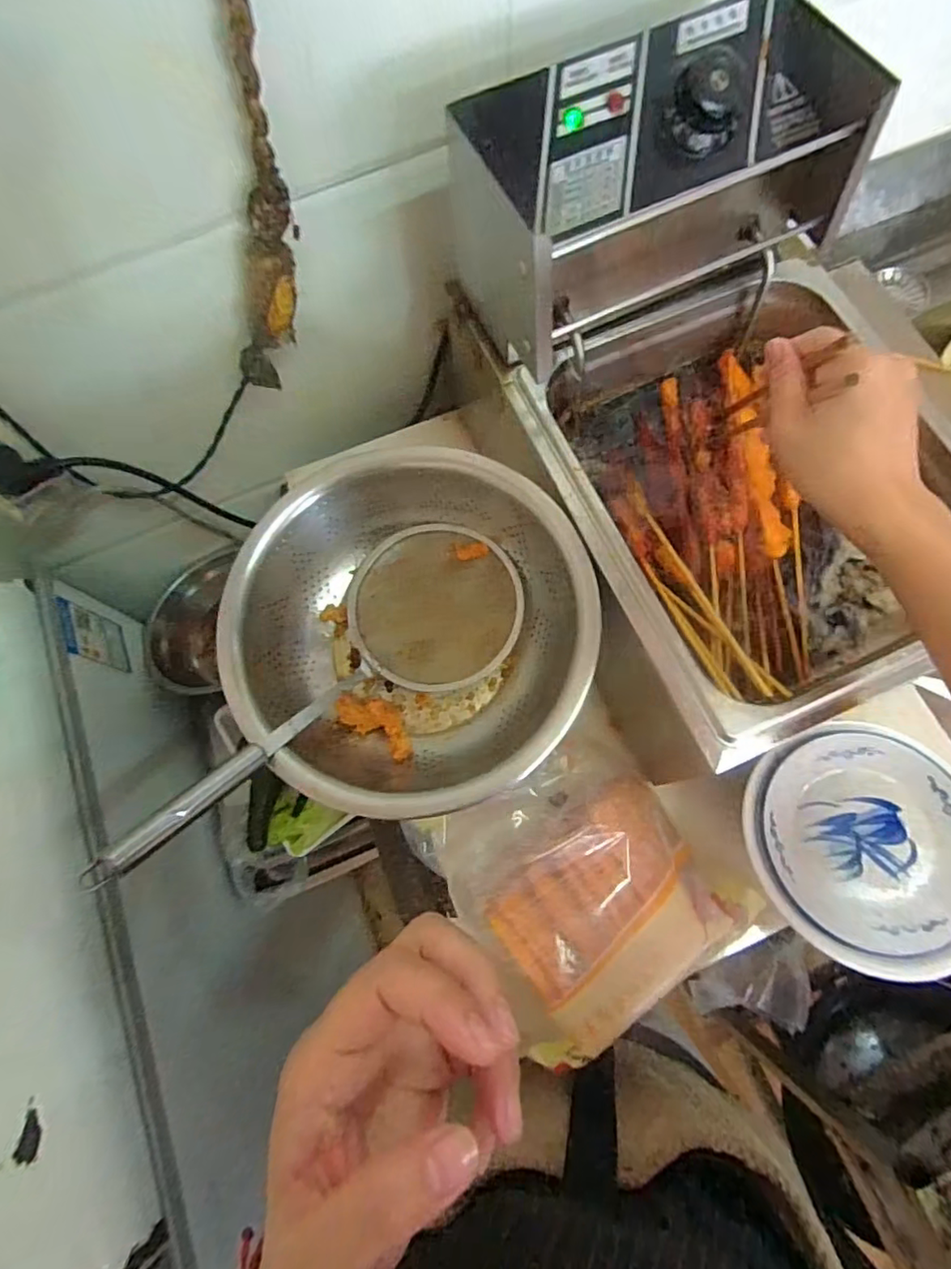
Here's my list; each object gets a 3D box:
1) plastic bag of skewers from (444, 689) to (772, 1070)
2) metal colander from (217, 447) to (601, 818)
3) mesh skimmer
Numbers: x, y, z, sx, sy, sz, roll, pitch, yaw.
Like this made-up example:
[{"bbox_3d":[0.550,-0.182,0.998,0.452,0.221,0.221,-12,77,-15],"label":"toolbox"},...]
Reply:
[{"bbox_3d":[0.087,0.189,0.461,0.189,0.080,0.198,-33,76,-8],"label":"plastic bag of skewers"},{"bbox_3d":[-0.049,-0.006,0.453,0.264,0.088,0.245,0,74,1],"label":"metal colander"},{"bbox_3d":[-0.103,0.041,0.423,0.138,0.079,0.342,41,56,12],"label":"mesh skimmer"}]

